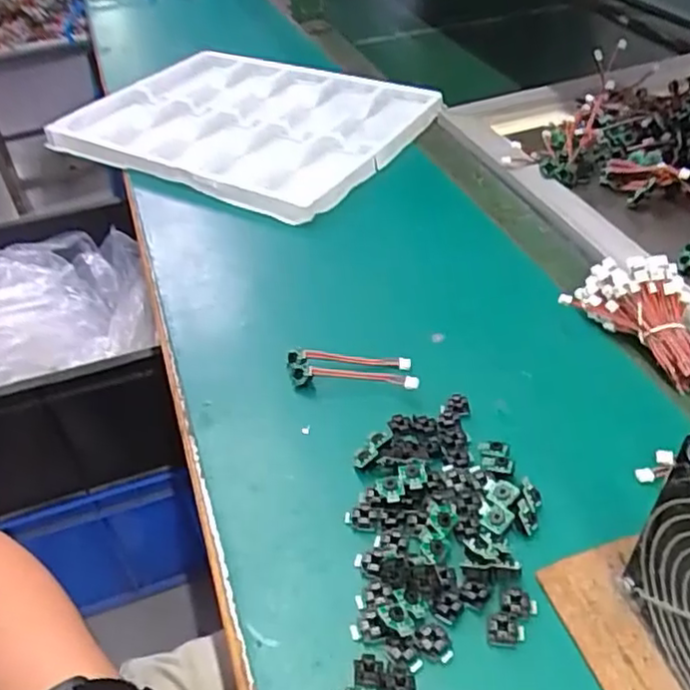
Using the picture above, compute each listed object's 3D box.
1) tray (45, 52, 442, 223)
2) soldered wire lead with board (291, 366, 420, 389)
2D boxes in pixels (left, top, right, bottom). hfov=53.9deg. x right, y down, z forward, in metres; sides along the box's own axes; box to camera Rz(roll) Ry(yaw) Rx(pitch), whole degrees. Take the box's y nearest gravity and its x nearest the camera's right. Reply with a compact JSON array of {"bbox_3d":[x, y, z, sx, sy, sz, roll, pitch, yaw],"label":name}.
[{"bbox_3d":[-0.121,-0.257,0.781,0.394,0.031,0.289,18,47,23],"label":"tray"},{"bbox_3d":[0.007,0.021,0.461,0.086,0.012,0.018,3,43,8],"label":"soldered wire lead with board"}]

